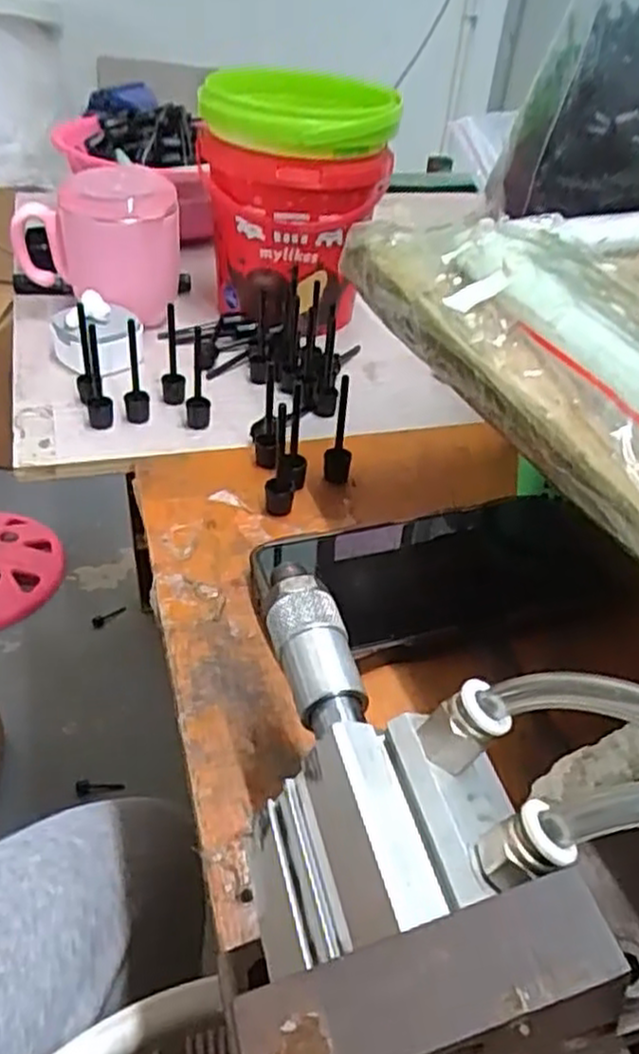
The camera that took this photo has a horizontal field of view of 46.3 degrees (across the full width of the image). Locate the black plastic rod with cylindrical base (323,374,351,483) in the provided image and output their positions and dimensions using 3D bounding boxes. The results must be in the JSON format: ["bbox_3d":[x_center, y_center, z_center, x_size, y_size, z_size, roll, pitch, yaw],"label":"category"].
[{"bbox_3d":[0.012,-0.050,0.403,0.014,0.059,0.013,12,40,6],"label":"black plastic rod with cylindrical base"}]

